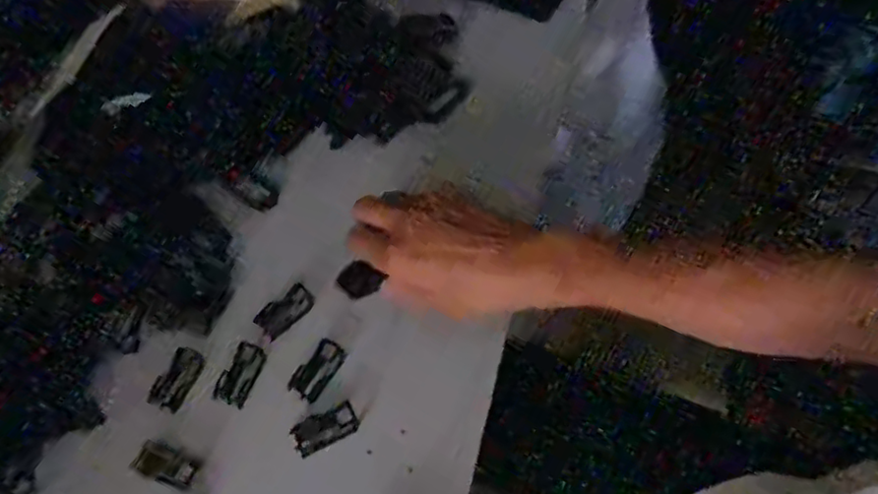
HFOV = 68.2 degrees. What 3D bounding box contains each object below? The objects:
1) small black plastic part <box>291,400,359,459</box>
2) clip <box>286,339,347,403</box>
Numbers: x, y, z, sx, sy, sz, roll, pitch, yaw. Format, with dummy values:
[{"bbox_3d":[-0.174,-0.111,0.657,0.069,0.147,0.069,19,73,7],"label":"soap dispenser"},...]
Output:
[{"bbox_3d":[-0.068,0.109,0.389,0.039,0.004,0.020,-24,62,-10],"label":"small black plastic part"},{"bbox_3d":[-0.076,0.076,0.406,0.023,0.008,0.038,33,68,19],"label":"clip"}]

